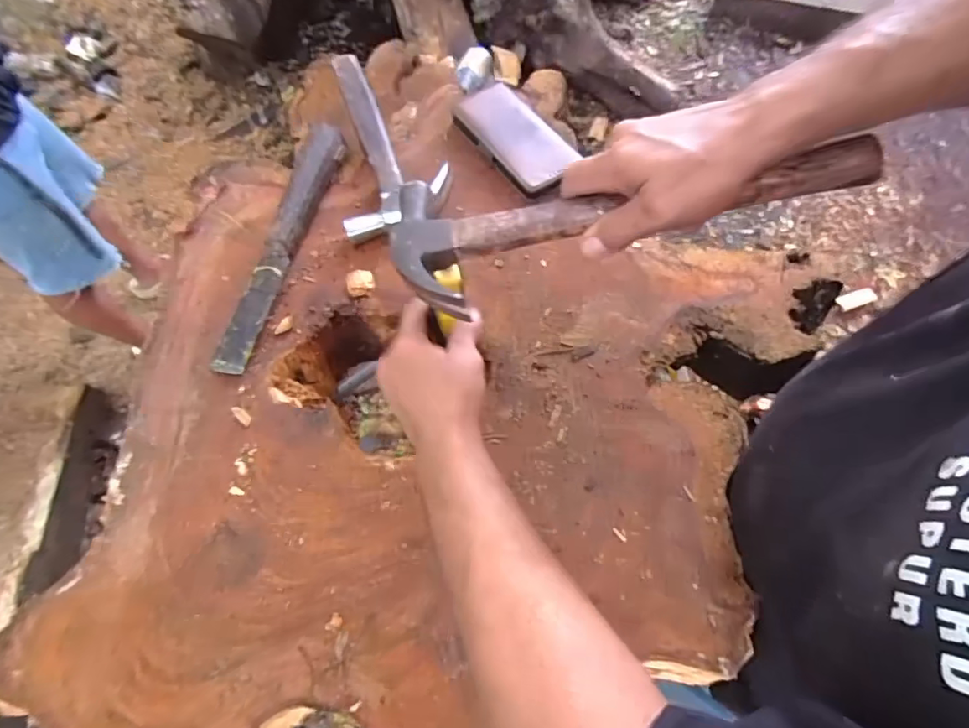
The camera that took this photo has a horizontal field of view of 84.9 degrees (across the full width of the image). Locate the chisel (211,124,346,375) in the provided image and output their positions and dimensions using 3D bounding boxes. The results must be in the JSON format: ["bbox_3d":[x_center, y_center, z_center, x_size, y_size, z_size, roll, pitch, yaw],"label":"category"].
[{"bbox_3d":[-0.219,-0.133,0.568,0.046,0.036,0.305,14,67,6],"label":"chisel"}]

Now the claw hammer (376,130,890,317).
[{"bbox_3d":[0.094,-0.104,0.372,0.325,0.027,0.119,-7,66,11],"label":"claw hammer"}]

